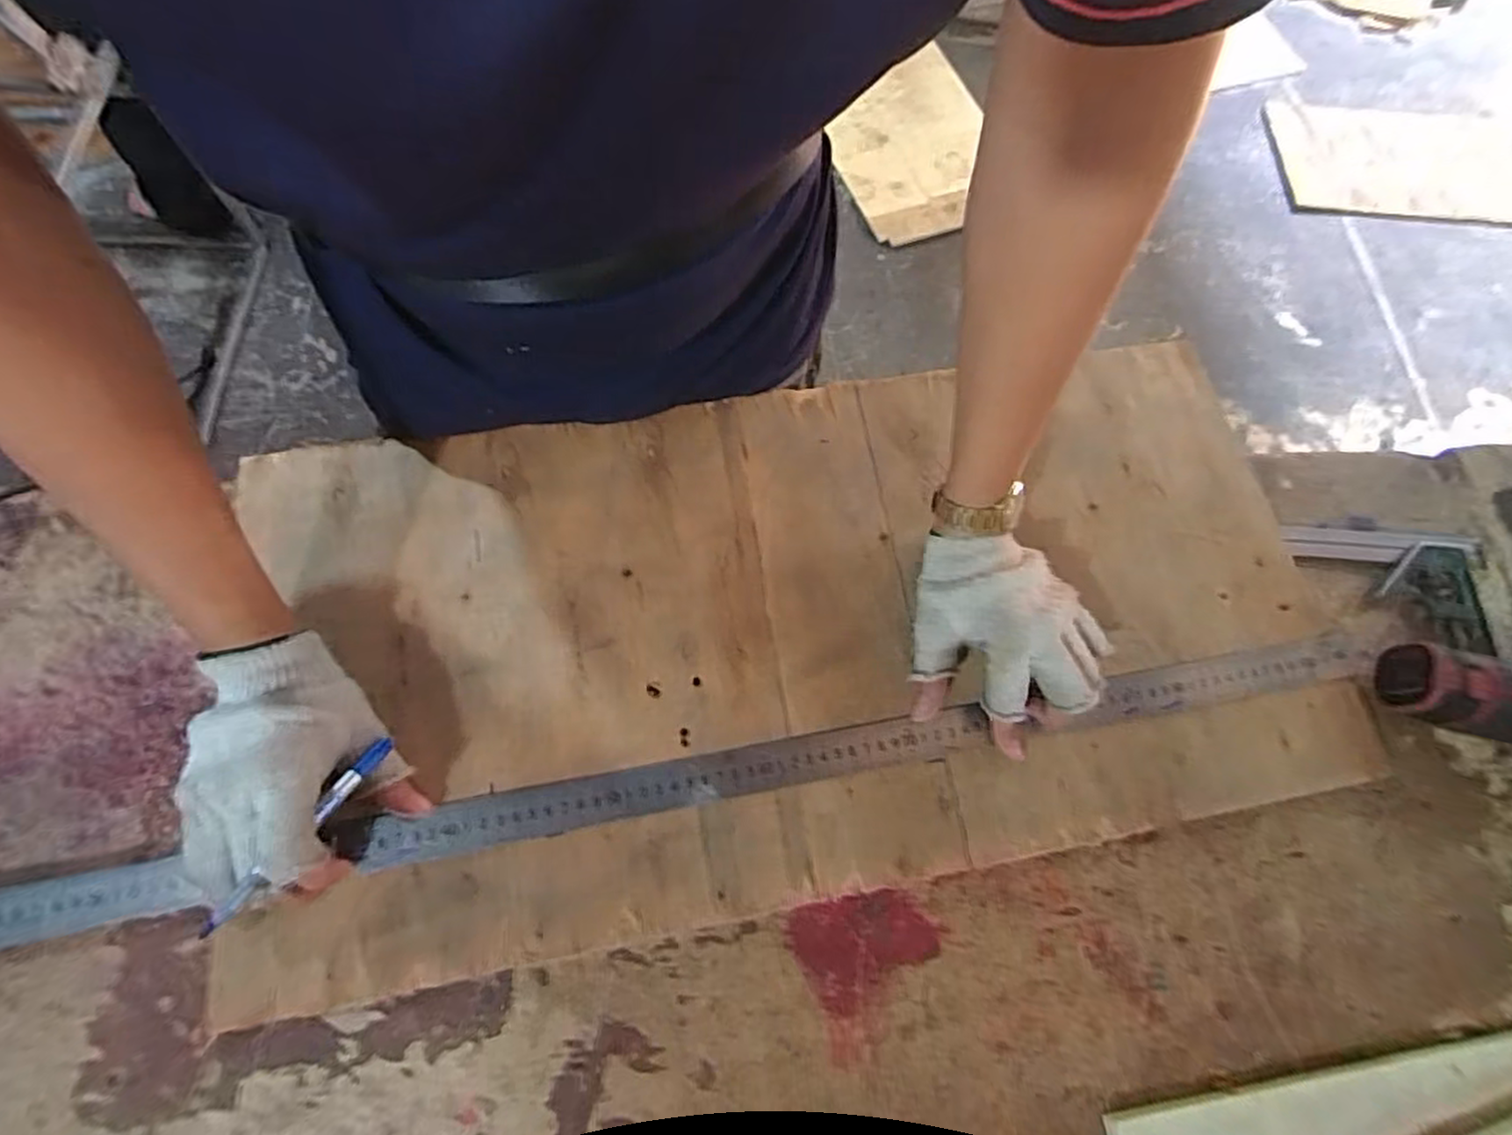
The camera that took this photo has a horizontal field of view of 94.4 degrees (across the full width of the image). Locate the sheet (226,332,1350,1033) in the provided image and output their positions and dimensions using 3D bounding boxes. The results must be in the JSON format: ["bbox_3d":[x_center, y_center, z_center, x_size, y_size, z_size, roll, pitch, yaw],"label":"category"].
[{"bbox_3d":[0.030,0.031,0.477,0.704,0.017,0.347,-10,71,-6],"label":"sheet"}]

